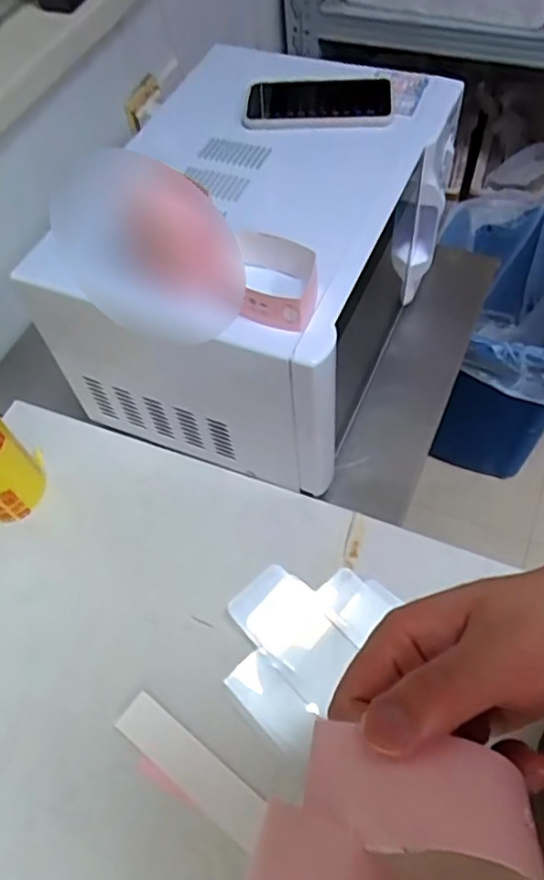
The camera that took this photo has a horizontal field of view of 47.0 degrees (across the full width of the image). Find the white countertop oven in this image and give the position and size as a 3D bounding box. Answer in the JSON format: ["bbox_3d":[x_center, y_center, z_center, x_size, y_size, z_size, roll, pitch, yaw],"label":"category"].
[{"bbox_3d":[-0.007,-0.214,0.758,0.329,0.283,0.442,18,62,16],"label":"white countertop oven"}]

